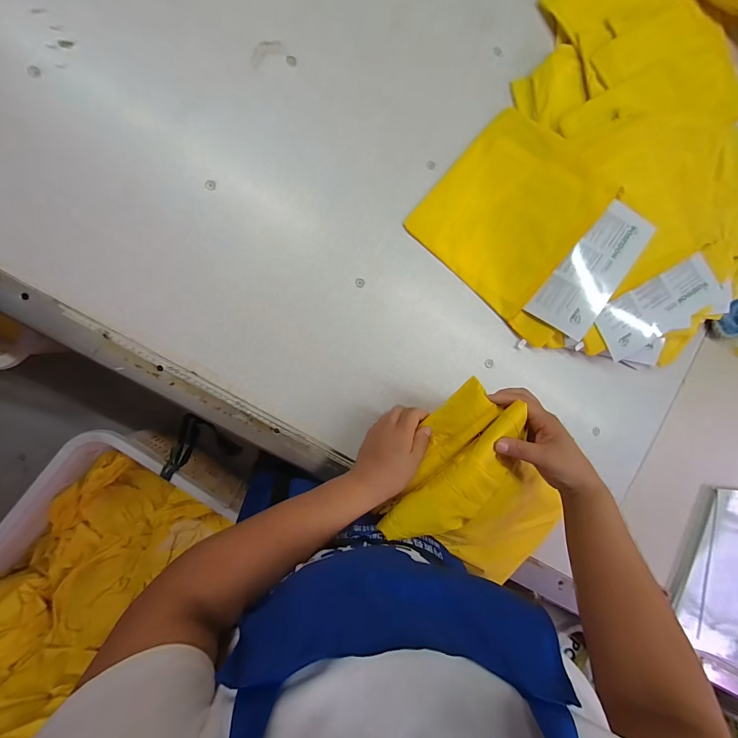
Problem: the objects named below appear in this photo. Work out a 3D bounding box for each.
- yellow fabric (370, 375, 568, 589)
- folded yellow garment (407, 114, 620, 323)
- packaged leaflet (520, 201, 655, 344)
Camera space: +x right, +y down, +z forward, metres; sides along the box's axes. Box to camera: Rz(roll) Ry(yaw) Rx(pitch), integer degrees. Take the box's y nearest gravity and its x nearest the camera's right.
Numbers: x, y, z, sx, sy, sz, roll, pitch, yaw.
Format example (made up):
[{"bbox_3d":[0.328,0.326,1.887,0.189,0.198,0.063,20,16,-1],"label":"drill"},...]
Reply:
[{"bbox_3d":[0.163,0.170,0.436,0.270,0.125,0.205,35,86,-7],"label":"yellow fabric"},{"bbox_3d":[0.230,-0.255,0.510,0.229,0.048,0.263,41,85,-7],"label":"folded yellow garment"},{"bbox_3d":[0.346,-0.152,0.505,0.096,0.010,0.196,33,98,3],"label":"packaged leaflet"}]

